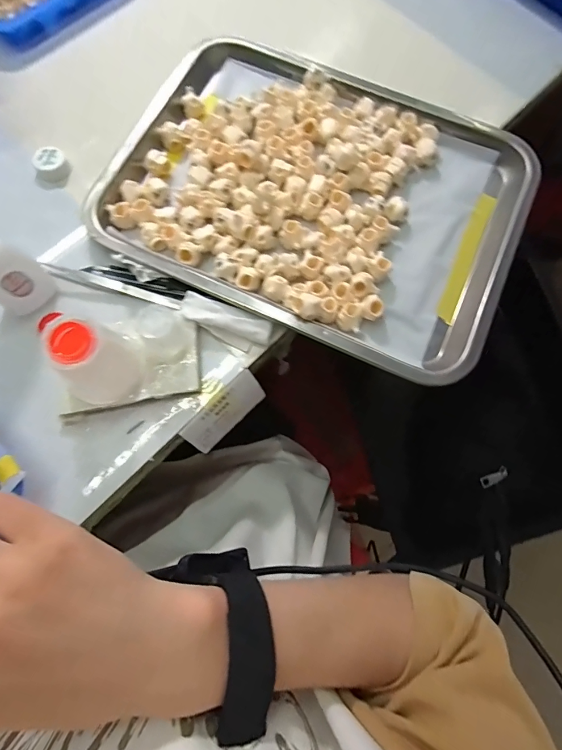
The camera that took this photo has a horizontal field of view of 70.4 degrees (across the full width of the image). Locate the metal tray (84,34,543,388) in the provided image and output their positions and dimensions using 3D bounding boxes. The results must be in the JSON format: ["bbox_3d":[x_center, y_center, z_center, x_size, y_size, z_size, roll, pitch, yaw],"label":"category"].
[{"bbox_3d":[0.032,-0.169,0.356,0.354,0.031,0.262,24,77,6],"label":"metal tray"}]

